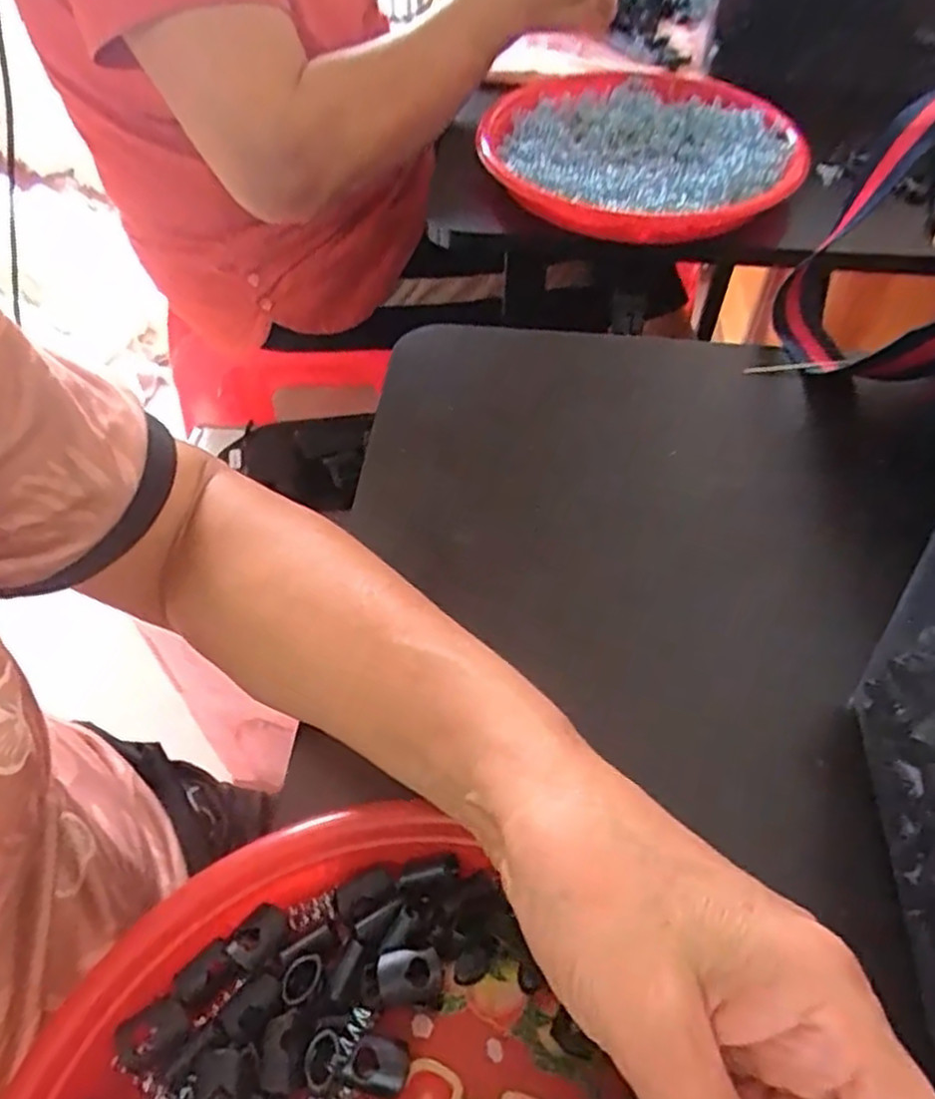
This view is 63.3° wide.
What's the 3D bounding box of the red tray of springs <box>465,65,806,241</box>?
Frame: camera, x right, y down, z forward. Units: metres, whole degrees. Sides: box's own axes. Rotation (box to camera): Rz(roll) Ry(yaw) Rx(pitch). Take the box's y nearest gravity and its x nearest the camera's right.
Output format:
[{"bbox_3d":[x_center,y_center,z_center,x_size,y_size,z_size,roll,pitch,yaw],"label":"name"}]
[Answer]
[{"bbox_3d":[0.126,-0.310,0.584,0.234,0.031,0.242,0,52,-4],"label":"red tray of springs"}]

